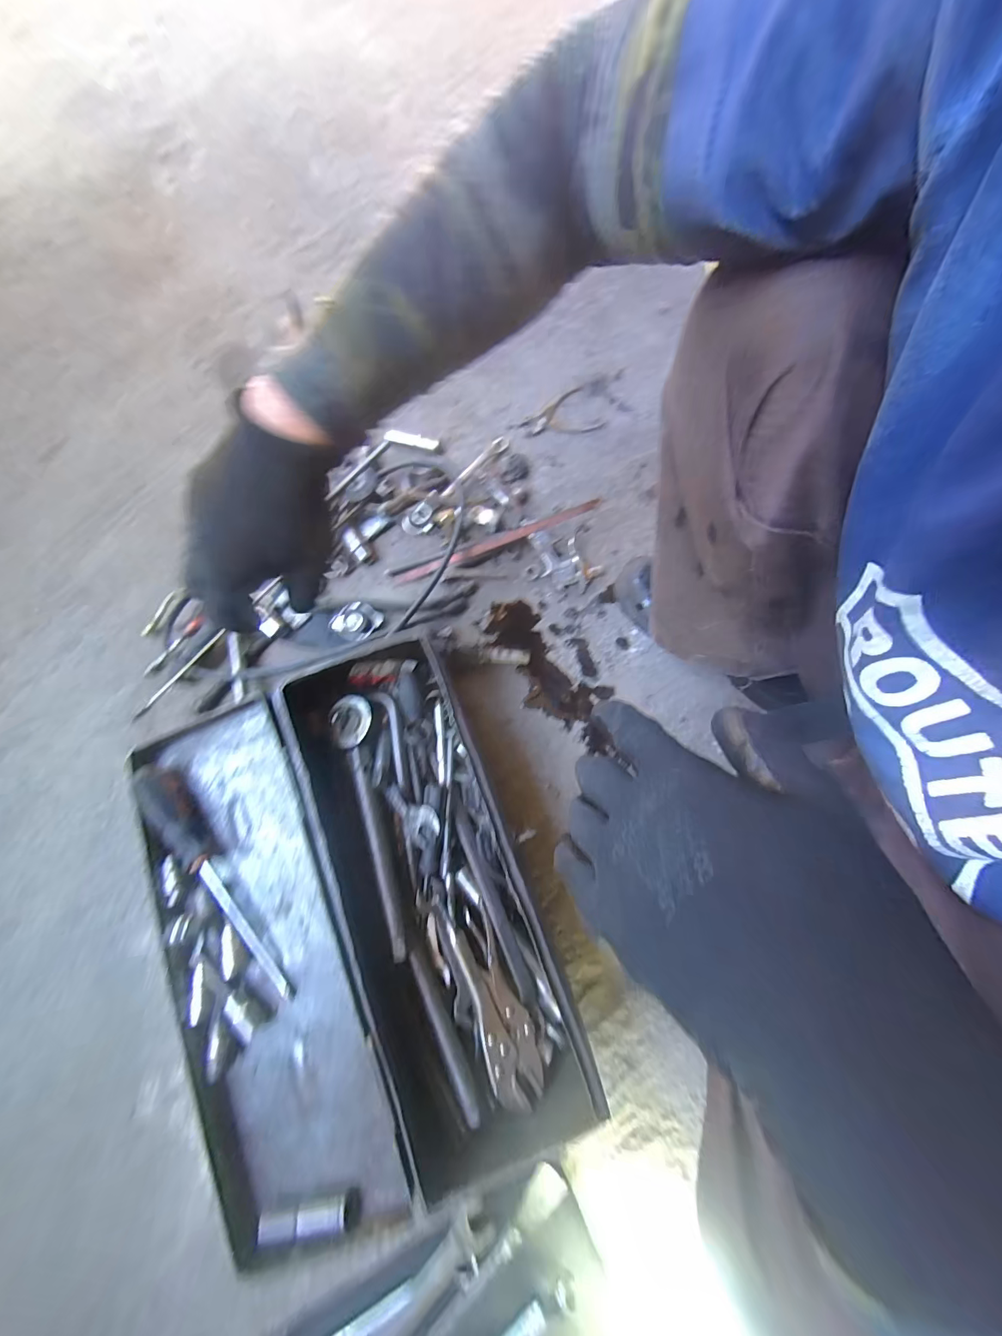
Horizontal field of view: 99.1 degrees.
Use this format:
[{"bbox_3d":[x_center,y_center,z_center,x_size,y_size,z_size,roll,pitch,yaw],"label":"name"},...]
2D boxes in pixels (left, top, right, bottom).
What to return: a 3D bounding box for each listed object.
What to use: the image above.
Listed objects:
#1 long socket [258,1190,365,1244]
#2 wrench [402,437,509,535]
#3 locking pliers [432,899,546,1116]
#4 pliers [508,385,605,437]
[{"bbox_3d":[-0.153,0.444,0.342,0.081,0.019,0.017,-12,77,-5],"label":"long socket"},{"bbox_3d":[-0.061,-0.272,0.613,0.034,0.033,0.213,39,78,7],"label":"wrench"},{"bbox_3d":[-0.009,0.308,0.407,0.048,0.026,0.183,-21,78,-7],"label":"locking pliers"},{"bbox_3d":[0.085,-0.385,0.663,0.136,0.010,0.083,-27,79,-8],"label":"pliers"}]

